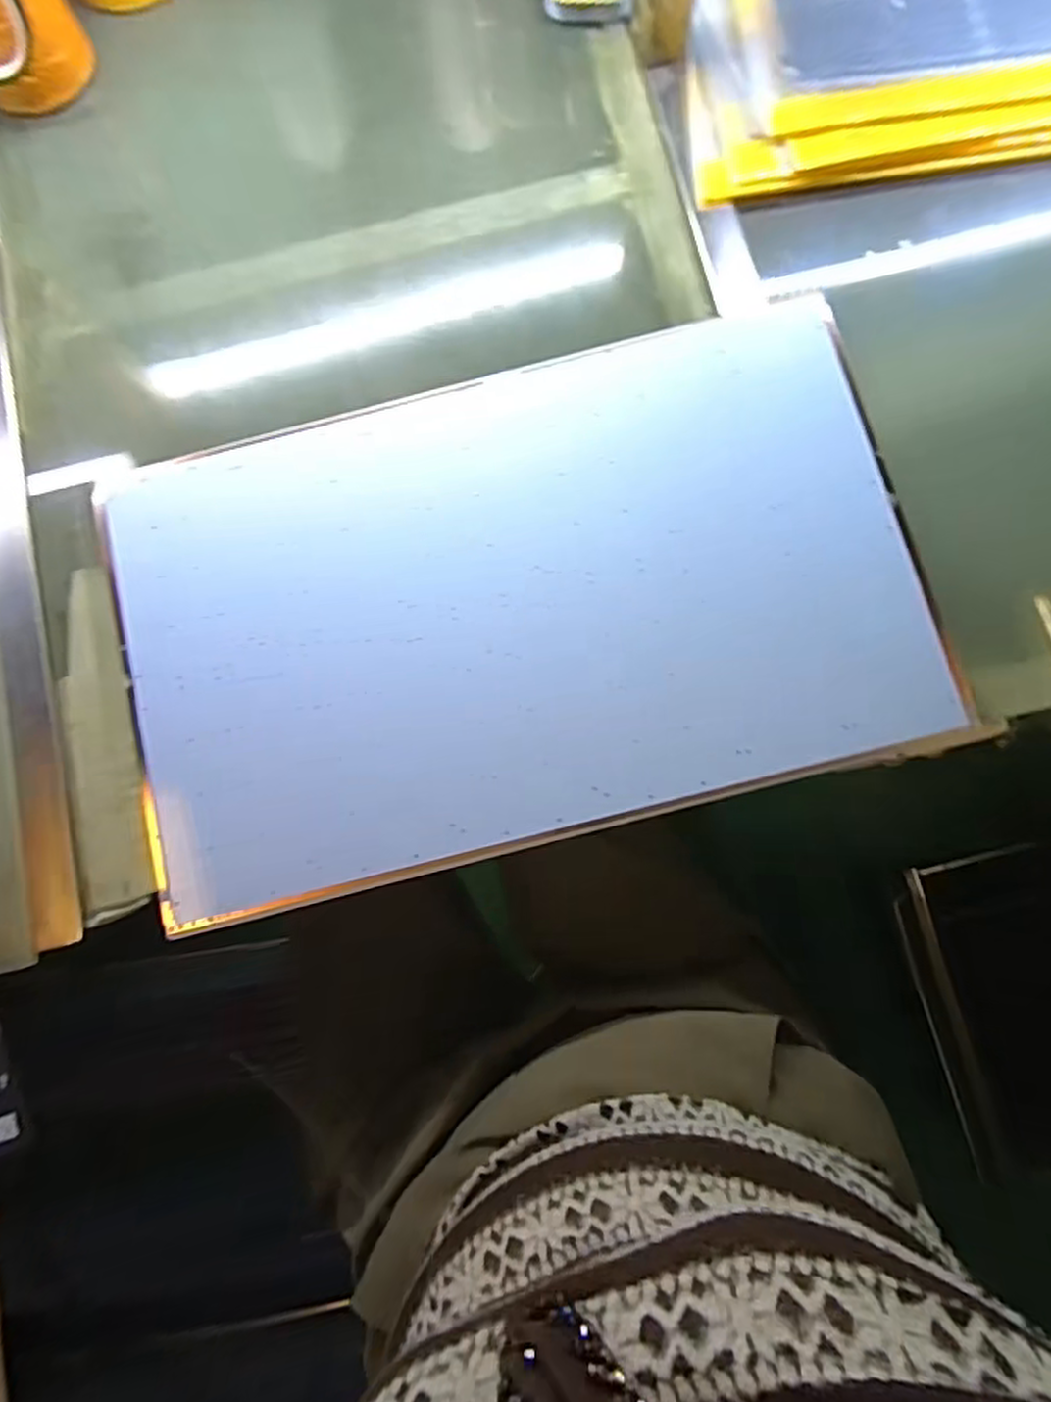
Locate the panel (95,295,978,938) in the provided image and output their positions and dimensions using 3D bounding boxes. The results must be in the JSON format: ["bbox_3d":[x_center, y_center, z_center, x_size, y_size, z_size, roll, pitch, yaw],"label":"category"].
[{"bbox_3d":[-0.008,-0.067,0.437,0.480,0.011,0.296,-14,82,0],"label":"panel"}]

